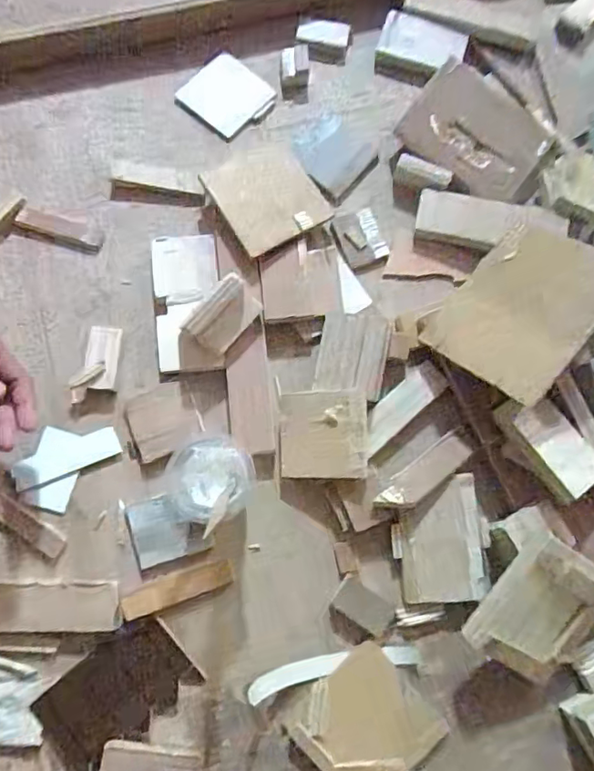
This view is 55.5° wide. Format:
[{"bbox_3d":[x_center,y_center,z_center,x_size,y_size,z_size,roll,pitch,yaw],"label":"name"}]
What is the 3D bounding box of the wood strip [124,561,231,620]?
[{"bbox_3d":[-0.109,0.185,0.515,0.100,0.006,0.026,-19,78,-4],"label":"wood strip"}]

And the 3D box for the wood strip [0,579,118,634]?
[{"bbox_3d":[-0.243,0.199,0.507,0.157,0.016,0.044,-1,77,0],"label":"wood strip"}]

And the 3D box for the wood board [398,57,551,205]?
[{"bbox_3d":[0.190,-0.268,0.605,0.140,0.021,0.102,37,92,-1],"label":"wood board"}]

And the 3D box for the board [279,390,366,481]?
[{"bbox_3d":[0.024,0.047,0.528,0.081,0.005,0.079,-4,84,18],"label":"board"}]

